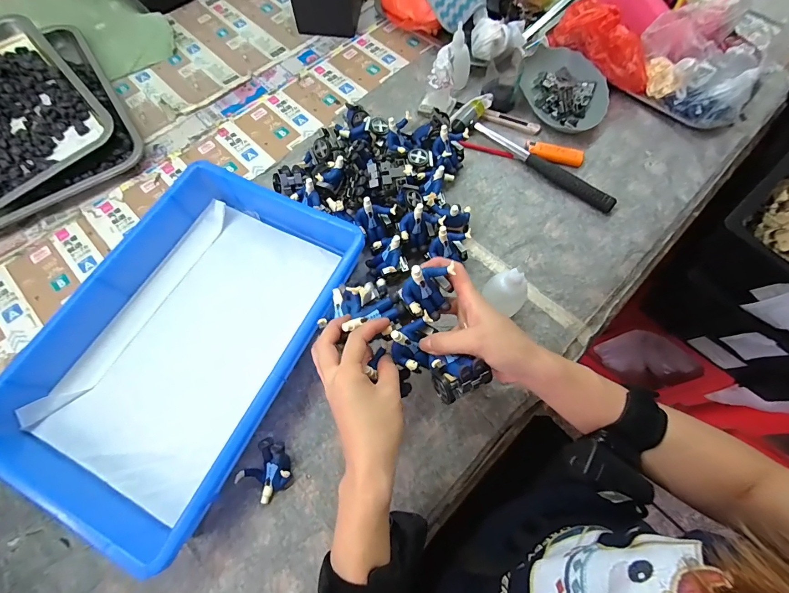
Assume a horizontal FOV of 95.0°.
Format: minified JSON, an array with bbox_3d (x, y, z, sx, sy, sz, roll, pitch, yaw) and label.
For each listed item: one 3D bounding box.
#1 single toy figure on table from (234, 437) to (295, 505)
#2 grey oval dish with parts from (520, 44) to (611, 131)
[{"bbox_3d":[-0.123,0.171,0.354,0.044,0.034,0.054,41,74,15],"label":"single toy figure on table"},{"bbox_3d":[0.257,-0.322,0.553,0.103,0.026,0.164,-21,69,-8],"label":"grey oval dish with parts"}]

